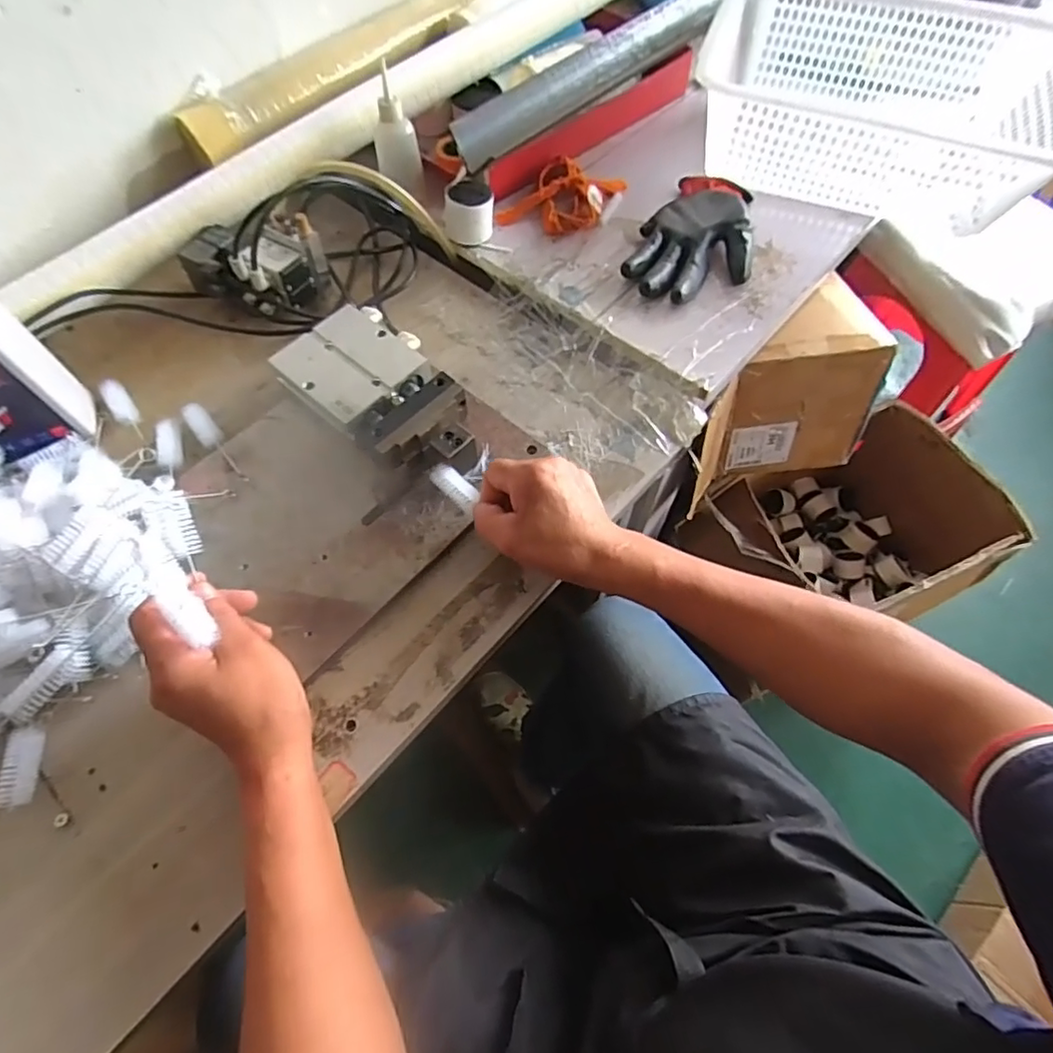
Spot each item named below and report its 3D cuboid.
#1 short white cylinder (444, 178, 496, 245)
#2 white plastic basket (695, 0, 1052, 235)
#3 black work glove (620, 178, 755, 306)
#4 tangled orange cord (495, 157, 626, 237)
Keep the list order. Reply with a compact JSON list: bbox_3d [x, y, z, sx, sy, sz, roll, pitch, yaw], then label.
[{"bbox_3d":[-0.061,-0.338,0.618,0.052,0.050,0.045,-11,63,-5],"label":"short white cylinder"},{"bbox_3d":[0.393,-0.481,0.648,0.366,0.100,0.284,18,64,10],"label":"white plastic basket"},{"bbox_3d":[0.184,-0.311,0.611,0.116,0.031,0.202,18,64,10],"label":"black work glove"},{"bbox_3d":[0.041,-0.373,0.648,0.102,0.022,0.120,24,65,12],"label":"tangled orange cord"}]

